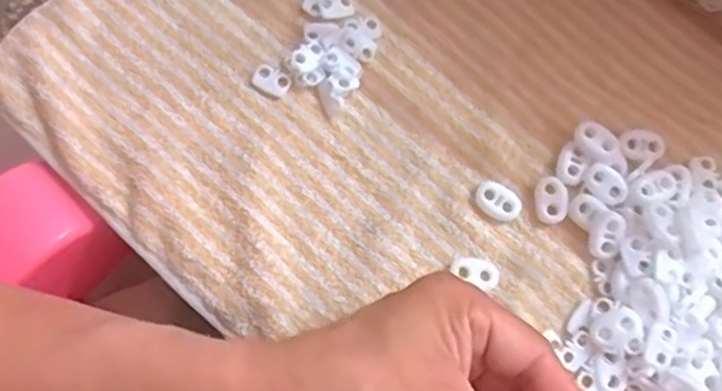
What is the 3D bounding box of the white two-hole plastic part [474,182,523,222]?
[{"bbox_3d":[0.065,0.003,0.325,0.022,0.005,0.016,40,80,7],"label":"white two-hole plastic part"}]

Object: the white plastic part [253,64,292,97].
[{"bbox_3d":[-0.044,-0.057,0.337,0.018,0.004,0.013,28,79,5],"label":"white plastic part"}]

